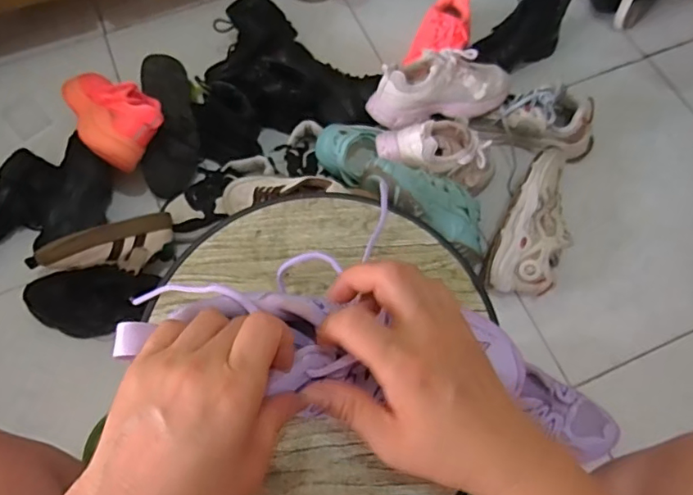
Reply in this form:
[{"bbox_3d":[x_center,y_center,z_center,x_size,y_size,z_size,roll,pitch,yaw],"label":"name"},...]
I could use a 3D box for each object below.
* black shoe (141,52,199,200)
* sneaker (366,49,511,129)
[{"bbox_3d":[-0.307,-0.210,0.918,0.089,0.060,0.240,-2,88,-17],"label":"black shoe"},{"bbox_3d":[0.158,-0.269,0.874,0.246,0.083,0.091,-13,67,-5],"label":"sneaker"}]

